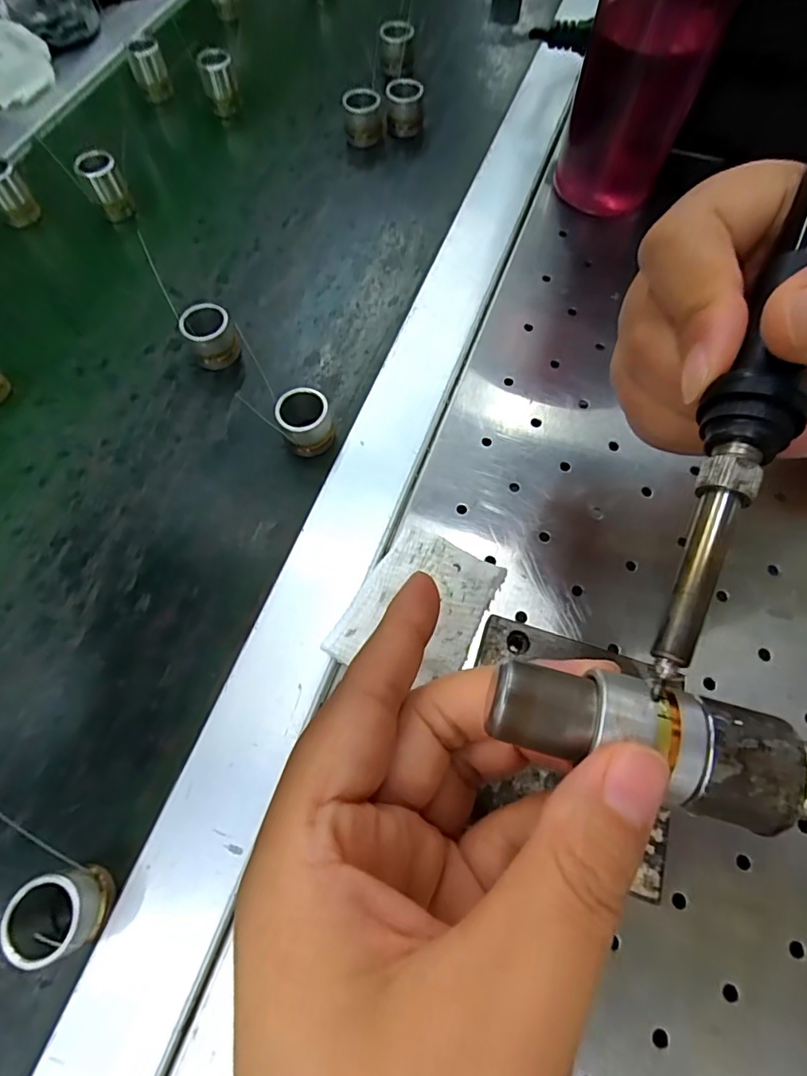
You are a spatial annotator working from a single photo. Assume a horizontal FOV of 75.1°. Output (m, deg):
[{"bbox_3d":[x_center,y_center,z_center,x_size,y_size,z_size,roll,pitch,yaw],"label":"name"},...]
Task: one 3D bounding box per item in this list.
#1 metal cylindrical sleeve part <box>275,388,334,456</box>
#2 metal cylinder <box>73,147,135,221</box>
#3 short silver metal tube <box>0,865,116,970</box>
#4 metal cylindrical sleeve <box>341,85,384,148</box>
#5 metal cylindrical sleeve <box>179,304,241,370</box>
[{"bbox_3d":[-0.047,-0.055,0.250,0.023,0.024,0.022,-1,66,2],"label":"metal cylindrical sleeve part"},{"bbox_3d":[-0.182,-0.215,0.325,0.021,0.038,0.021,-31,69,-11],"label":"metal cylinder"},{"bbox_3d":[-0.115,0.127,0.178,0.026,0.025,0.024,-1,66,2],"label":"short silver metal tube"},{"bbox_3d":[-0.028,-0.284,0.355,0.025,0.025,0.022,-2,66,1],"label":"metal cylindrical sleeve"},{"bbox_3d":[-0.099,-0.103,0.273,0.024,0.026,0.022,-1,66,2],"label":"metal cylindrical sleeve"}]

